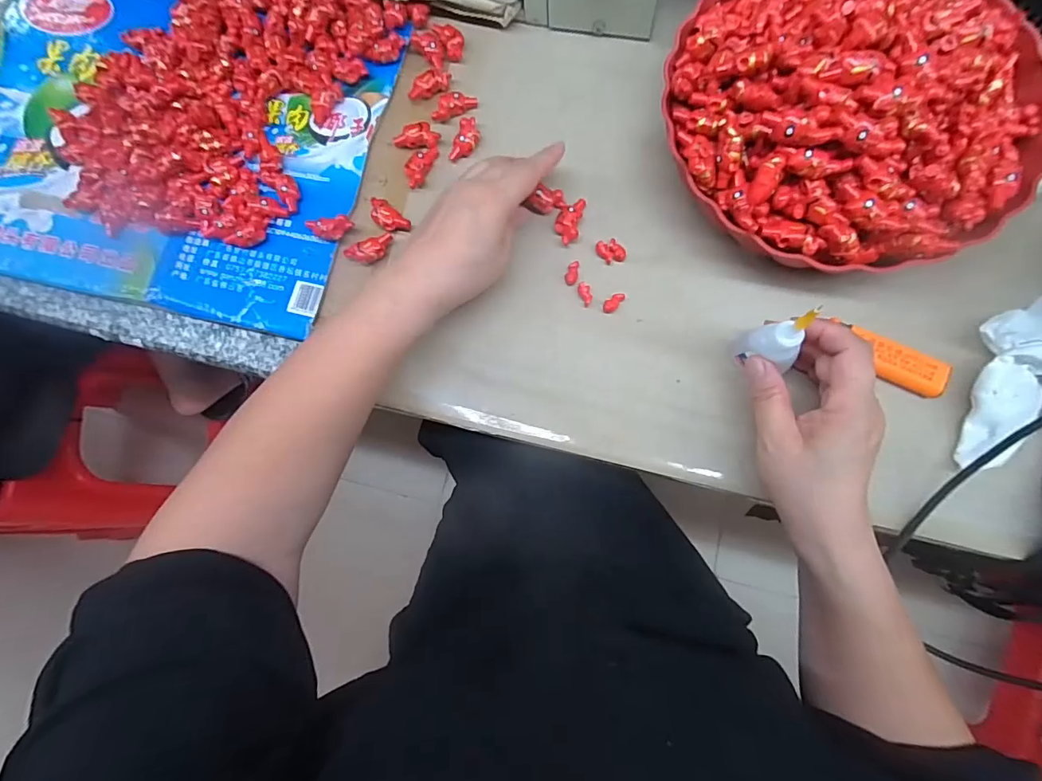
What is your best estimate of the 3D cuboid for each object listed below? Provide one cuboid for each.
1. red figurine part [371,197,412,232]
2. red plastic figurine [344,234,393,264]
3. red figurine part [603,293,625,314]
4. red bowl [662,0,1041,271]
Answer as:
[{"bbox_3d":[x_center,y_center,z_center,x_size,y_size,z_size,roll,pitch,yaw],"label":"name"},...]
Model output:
[{"bbox_3d":[-0.105,-0.137,0.372,0.041,0.014,0.018,42,85,11],"label":"red figurine part"},{"bbox_3d":[-0.118,-0.108,0.363,0.038,0.010,0.018,-20,78,1],"label":"red plastic figurine"},{"bbox_3d":[0.068,-0.065,0.343,0.010,0.004,0.018,42,85,11],"label":"red figurine part"},{"bbox_3d":[0.219,-0.196,0.299,0.234,0.082,0.231,-1,79,5],"label":"red bowl"}]

